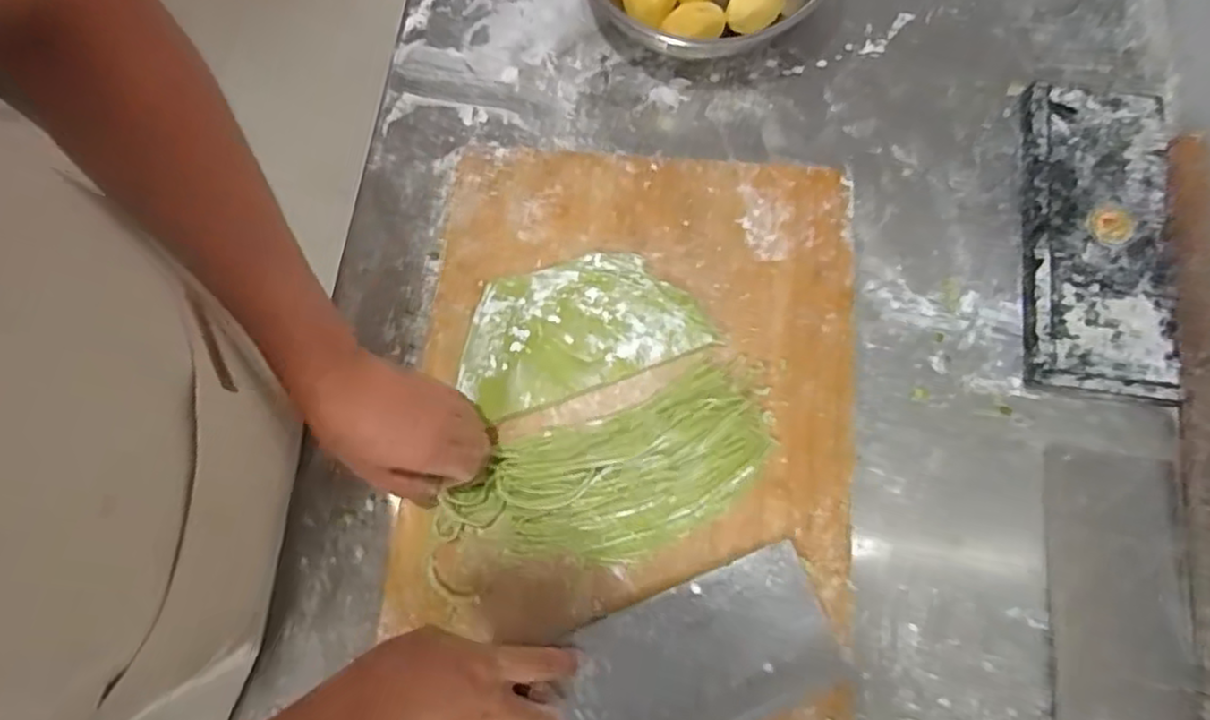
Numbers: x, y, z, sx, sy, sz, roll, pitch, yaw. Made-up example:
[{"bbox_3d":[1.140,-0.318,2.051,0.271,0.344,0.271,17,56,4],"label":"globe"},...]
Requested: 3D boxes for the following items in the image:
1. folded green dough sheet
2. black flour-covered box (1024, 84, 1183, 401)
[{"bbox_3d":[-0.026,-0.031,0.619,0.208,0.021,0.119,-21,72,-3],"label":"folded green dough sheet"},{"bbox_3d":[0.447,-0.113,0.644,0.115,0.030,0.291,8,74,5],"label":"black flour-covered box"}]

